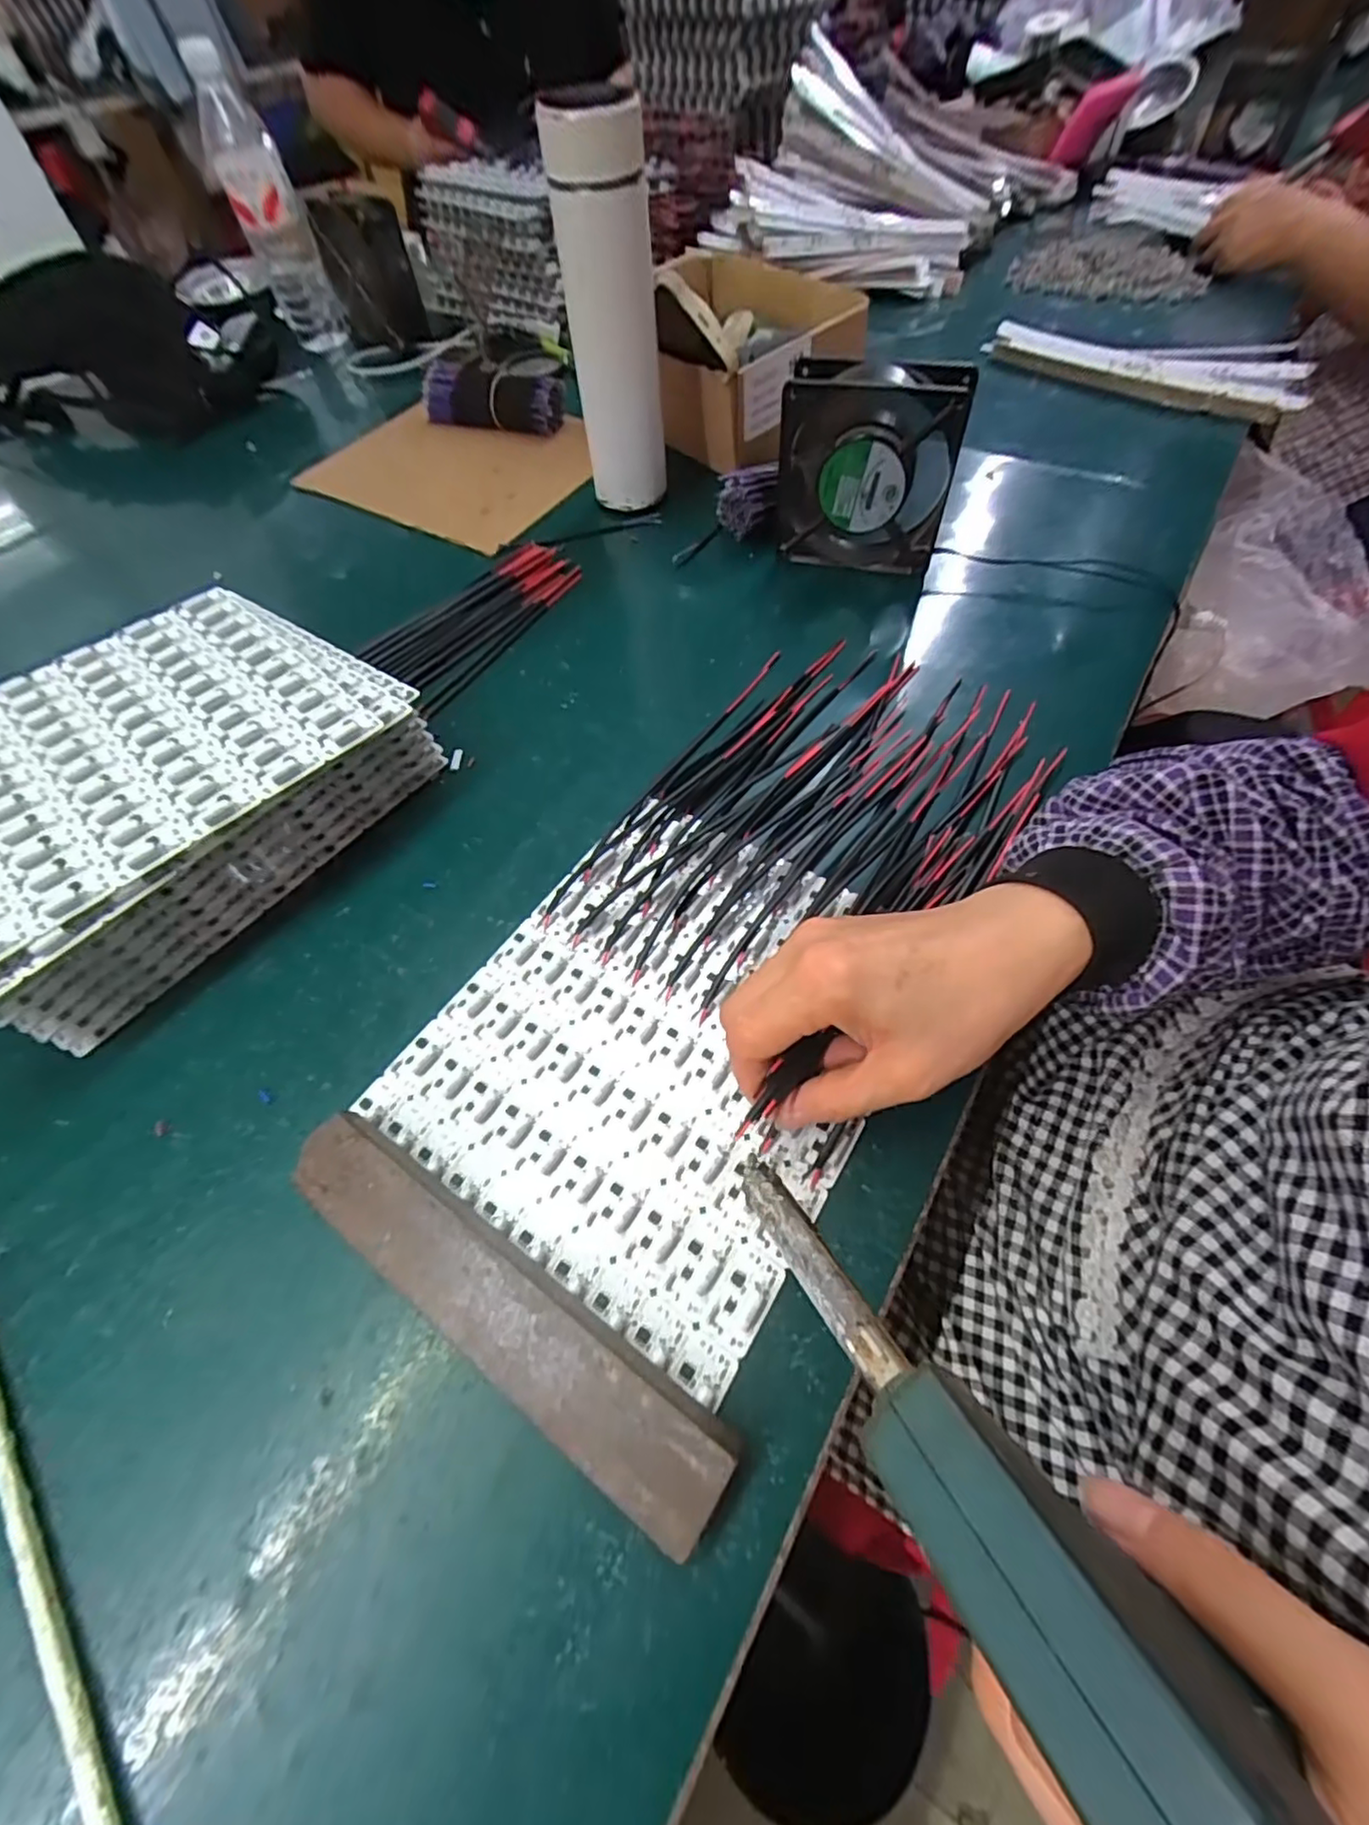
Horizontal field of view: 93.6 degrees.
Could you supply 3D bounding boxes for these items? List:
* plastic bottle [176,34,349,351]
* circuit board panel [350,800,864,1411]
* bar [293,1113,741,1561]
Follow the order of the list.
[{"bbox_3d":[-0.445,-0.745,0.703,0.069,0.226,0.061,-25,60,-13],"label":"plastic bottle"},{"bbox_3d":[-0.008,0.053,0.309,0.193,0.009,0.222,28,64,18],"label":"circuit board panel"},{"bbox_3d":[-0.073,0.145,0.241,0.197,0.014,0.036,28,80,20],"label":"bar"}]

